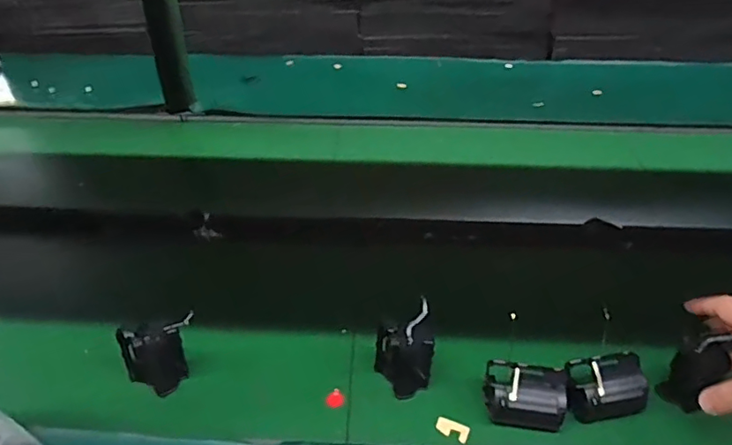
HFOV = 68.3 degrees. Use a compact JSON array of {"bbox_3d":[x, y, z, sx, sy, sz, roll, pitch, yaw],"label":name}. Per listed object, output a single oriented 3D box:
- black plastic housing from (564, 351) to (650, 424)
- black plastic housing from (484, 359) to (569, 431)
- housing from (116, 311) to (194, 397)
[{"bbox_3d":[0.220,0.155,0.502,0.077,0.044,0.049,-5,38,-6],"label":"black plastic housing"},{"bbox_3d":[0.148,0.160,0.497,0.070,0.039,0.050,3,39,3],"label":"black plastic housing"},{"bbox_3d":[-0.199,0.128,0.523,0.067,0.072,0.034,-14,40,-16],"label":"housing"}]

